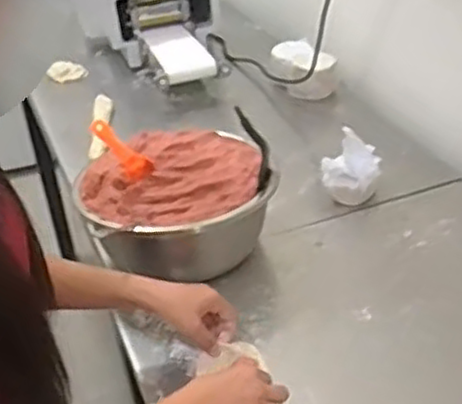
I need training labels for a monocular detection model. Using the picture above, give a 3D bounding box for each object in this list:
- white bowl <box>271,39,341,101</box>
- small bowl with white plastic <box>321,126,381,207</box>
[{"bbox_3d":[0.157,-0.284,1.531,0.147,0.082,0.168,1,33,8],"label":"white bowl"},{"bbox_3d":[0.193,-0.052,1.160,0.089,0.099,0.081,-3,33,2],"label":"small bowl with white plastic"}]

